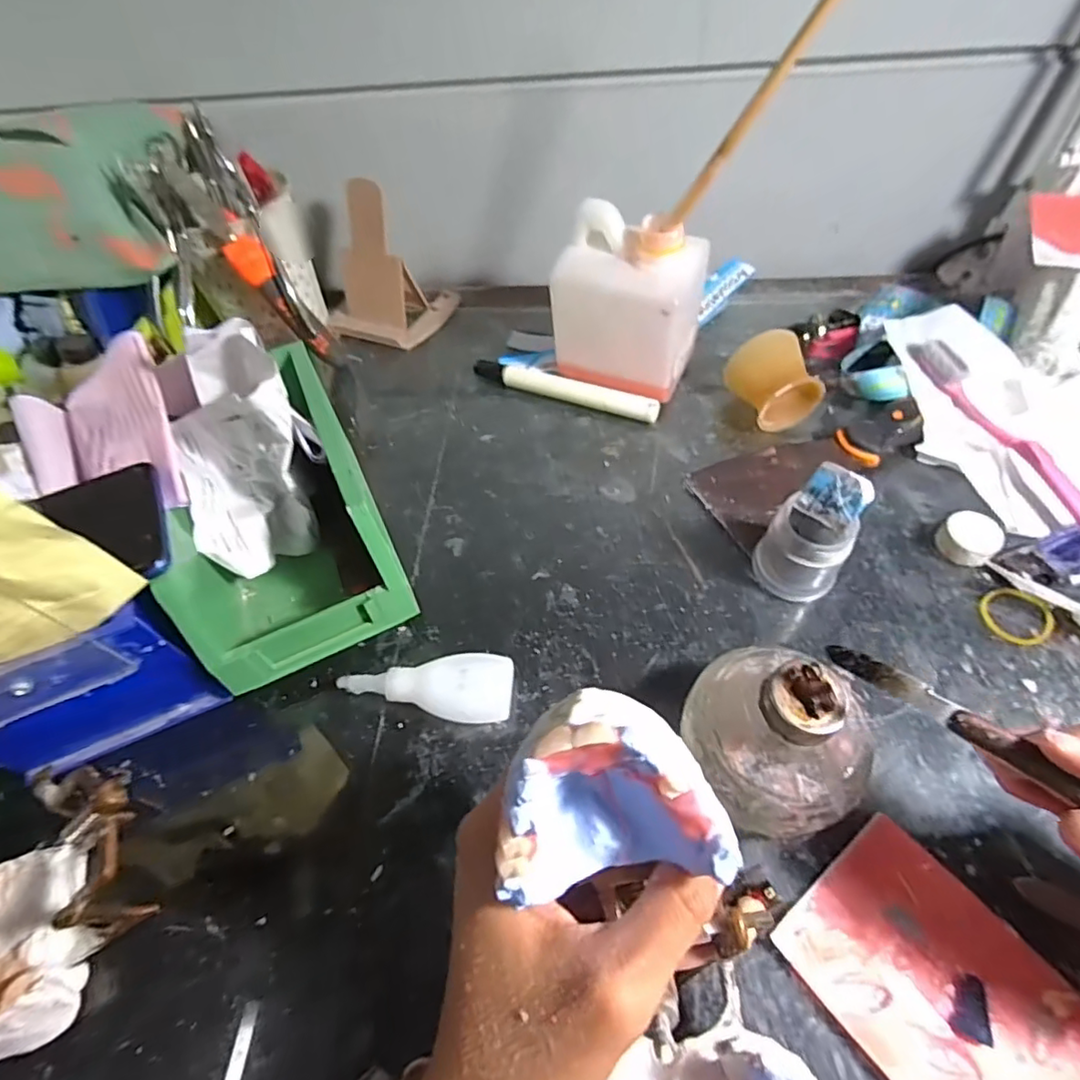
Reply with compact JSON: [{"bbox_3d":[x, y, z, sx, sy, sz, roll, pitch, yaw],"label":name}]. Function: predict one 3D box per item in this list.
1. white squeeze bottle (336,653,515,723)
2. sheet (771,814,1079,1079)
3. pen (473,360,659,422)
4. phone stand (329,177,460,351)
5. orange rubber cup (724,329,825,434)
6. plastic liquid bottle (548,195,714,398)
[{"bbox_3d":[-0.058,0.076,0.298,0.086,0.023,0.033,-2,54,3],"label":"white squeeze bottle"},{"bbox_3d":[0.166,0.185,0.208,0.073,0.004,0.145,-35,58,-17],"label":"sheet"},{"bbox_3d":[0.017,-0.109,0.423,0.141,0.017,0.017,21,58,18],"label":"pen"},{"bbox_3d":[-0.131,-0.224,0.472,0.091,0.099,0.081,19,58,17],"label":"phone stand"},{"bbox_3d":[0.156,-0.105,0.393,0.041,0.050,0.050,-20,55,-10],"label":"orange rubber cup"},{"bbox_3d":[0.062,-0.159,0.400,0.091,0.117,0.066,20,58,18],"label":"plastic liquid bottle"}]

